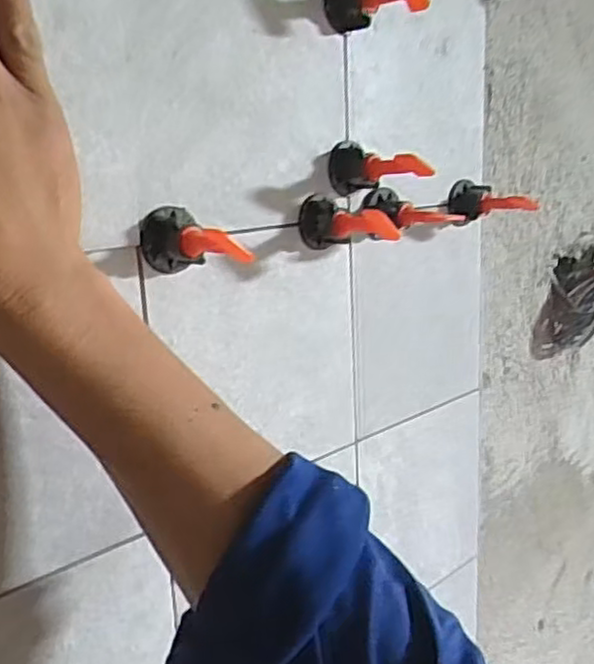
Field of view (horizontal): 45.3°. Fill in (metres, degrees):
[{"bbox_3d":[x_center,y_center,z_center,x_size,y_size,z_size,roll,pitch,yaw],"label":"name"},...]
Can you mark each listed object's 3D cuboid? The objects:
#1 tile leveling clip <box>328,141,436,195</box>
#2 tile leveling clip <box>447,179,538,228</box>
[{"bbox_3d":[0.051,-0.095,0.412,0.060,0.028,0.027,7,17,37],"label":"tile leveling clip"},{"bbox_3d":[0.138,-0.091,0.502,0.059,0.030,0.027,3,15,24],"label":"tile leveling clip"}]

